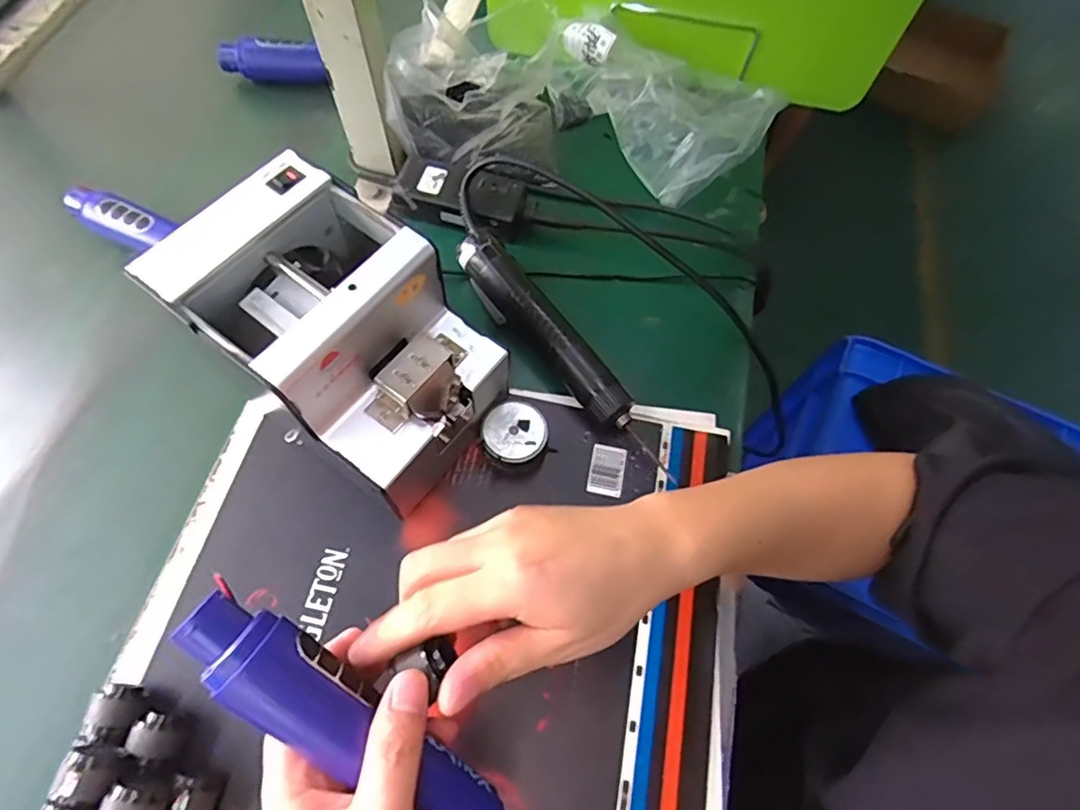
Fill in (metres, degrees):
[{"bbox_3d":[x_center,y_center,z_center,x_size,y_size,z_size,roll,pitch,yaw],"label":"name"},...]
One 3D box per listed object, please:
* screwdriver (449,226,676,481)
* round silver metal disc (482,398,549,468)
[{"bbox_3d":[0.014,-0.043,0.458,0.039,0.041,0.242,-33,70,-16],"label":"screwdriver"},{"bbox_3d":[-0.019,0.024,0.433,0.046,0.031,0.049,1,65,-1],"label":"round silver metal disc"}]

